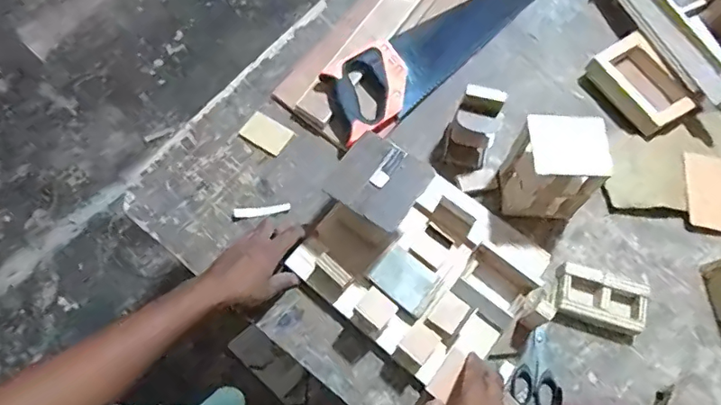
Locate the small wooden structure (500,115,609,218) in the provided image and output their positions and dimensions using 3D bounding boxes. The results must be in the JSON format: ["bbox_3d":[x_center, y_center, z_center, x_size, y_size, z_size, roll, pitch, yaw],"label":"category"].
[{"bbox_3d":[0.253,-0.045,0.683,0.108,0.137,0.098,1,70,-5],"label":"small wooden structure"}]

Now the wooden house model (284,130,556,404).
[{"bbox_3d":[0.078,0.069,0.656,0.282,0.116,0.236,39,76,14],"label":"wooden house model"}]

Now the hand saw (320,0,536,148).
[{"bbox_3d":[0.156,-0.266,0.819,0.514,0.030,0.119,-36,88,-20],"label":"hand saw"}]

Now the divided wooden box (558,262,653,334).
[{"bbox_3d":[0.316,0.129,0.687,0.128,0.034,0.071,18,70,2],"label":"divided wooden box"}]

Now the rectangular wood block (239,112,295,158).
[{"bbox_3d":[-0.137,-0.100,0.752,0.064,0.011,0.047,29,71,7],"label":"rectangular wood block"}]

